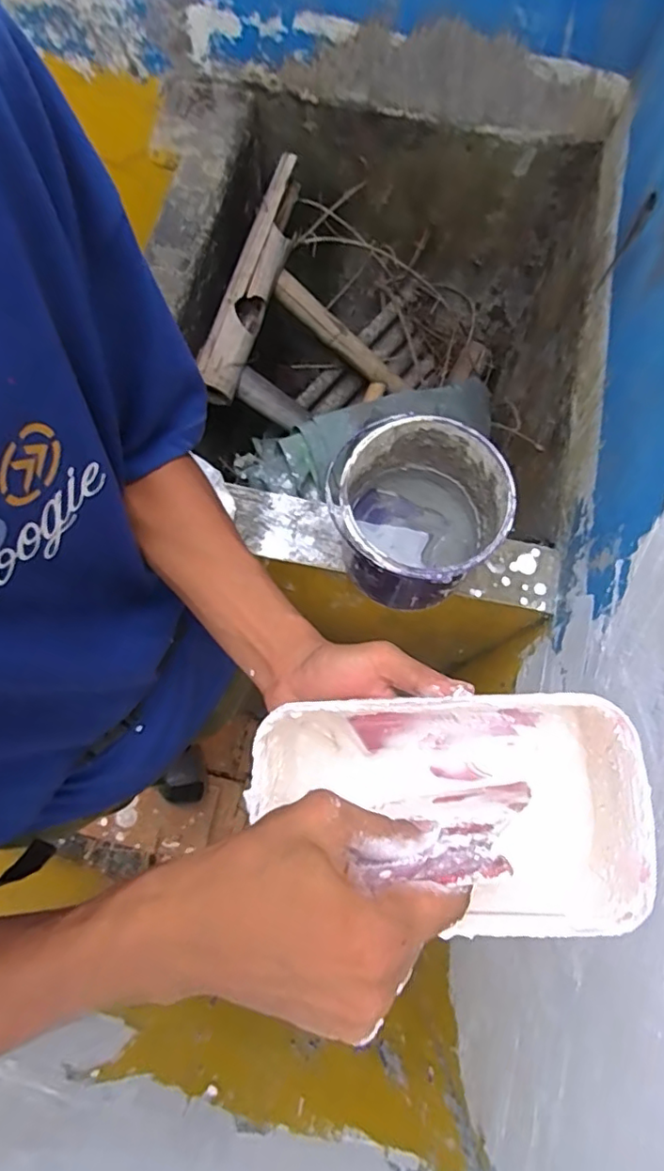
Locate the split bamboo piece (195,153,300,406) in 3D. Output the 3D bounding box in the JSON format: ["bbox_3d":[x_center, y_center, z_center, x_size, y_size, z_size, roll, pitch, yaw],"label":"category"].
[{"bbox_3d":[-0.142,-0.575,1.074,0.068,0.065,0.505,17,77,4],"label":"split bamboo piece"}]

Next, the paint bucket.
[{"bbox_3d":[0.102,-0.082,0.707,0.184,0.172,0.185,0,77,0],"label":"paint bucket"}]

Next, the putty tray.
[{"bbox_3d":[0.055,0.118,0.311,0.188,0.089,0.108,-3,77,0],"label":"putty tray"}]

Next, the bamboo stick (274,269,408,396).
[{"bbox_3d":[0.028,-0.539,1.275,0.047,0.428,0.059,-4,72,43],"label":"bamboo stick"}]

